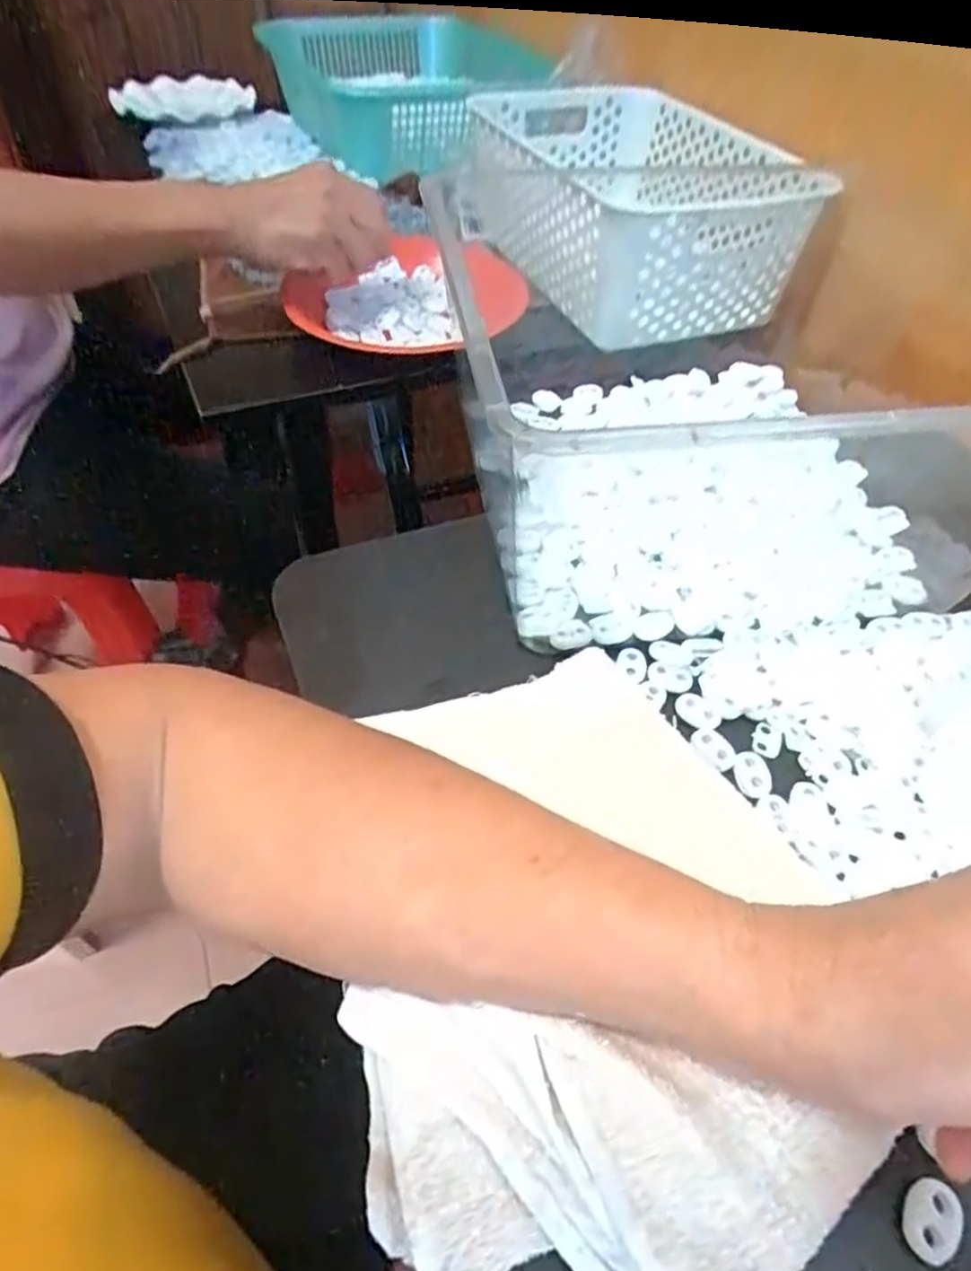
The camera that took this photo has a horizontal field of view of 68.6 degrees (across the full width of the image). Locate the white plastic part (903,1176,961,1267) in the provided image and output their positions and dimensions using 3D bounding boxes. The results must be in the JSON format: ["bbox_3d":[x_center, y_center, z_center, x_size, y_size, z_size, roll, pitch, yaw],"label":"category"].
[{"bbox_3d":[0.139,0.182,0.222,0.015,0.004,0.023,27,53,19],"label":"white plastic part"}]

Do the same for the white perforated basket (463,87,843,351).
[{"bbox_3d":[0.129,-0.427,0.685,0.210,0.091,0.379,-10,50,-11],"label":"white perforated basket"}]

